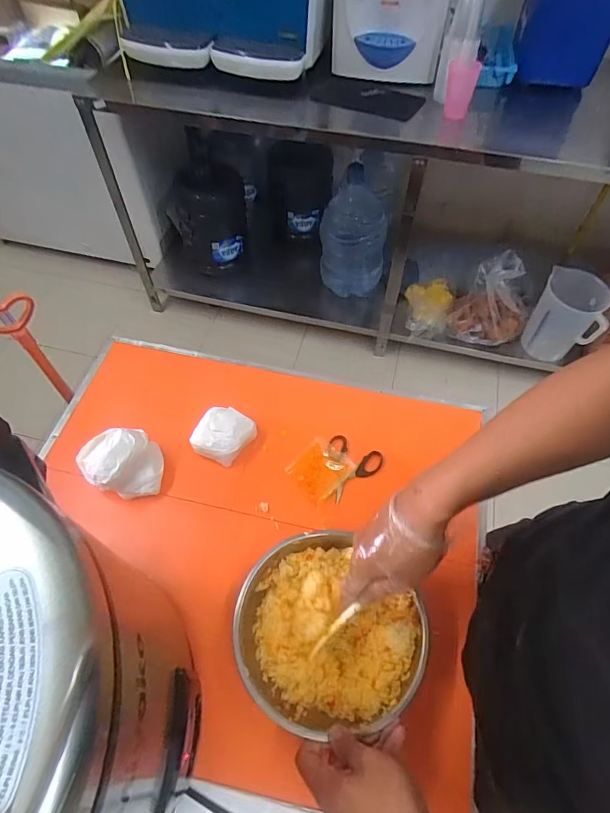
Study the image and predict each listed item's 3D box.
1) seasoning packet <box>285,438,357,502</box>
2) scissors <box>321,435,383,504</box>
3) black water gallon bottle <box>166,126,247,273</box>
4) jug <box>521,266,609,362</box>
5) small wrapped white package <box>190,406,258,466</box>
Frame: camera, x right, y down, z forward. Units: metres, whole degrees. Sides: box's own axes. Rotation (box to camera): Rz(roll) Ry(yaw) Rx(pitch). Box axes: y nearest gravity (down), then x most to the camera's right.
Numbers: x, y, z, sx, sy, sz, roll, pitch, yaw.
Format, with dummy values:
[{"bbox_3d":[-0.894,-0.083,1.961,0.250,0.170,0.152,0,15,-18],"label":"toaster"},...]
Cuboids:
[{"bbox_3d":[0.021,0.096,0.699,0.080,0.016,0.083,38,64,22],"label":"seasoning packet"},{"bbox_3d":[0.065,0.100,0.699,0.086,0.017,0.108,22,59,13],"label":"scissors"},{"bbox_3d":[-0.358,-0.782,1.672,0.254,0.445,0.274,-7,57,-5],"label":"black water gallon bottle"},{"bbox_3d":[0.894,-0.303,1.553,0.216,0.263,0.152,25,60,15],"label":"jug"},{"bbox_3d":[-0.128,0.046,0.710,0.077,0.040,0.087,33,62,19],"label":"small wrapped white package"}]

